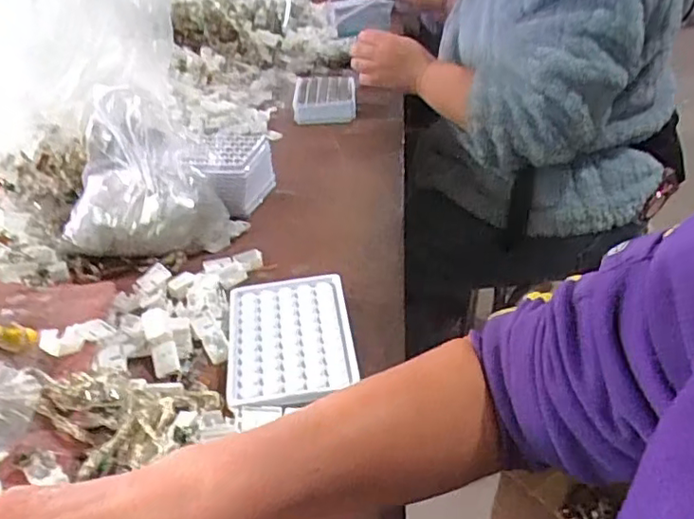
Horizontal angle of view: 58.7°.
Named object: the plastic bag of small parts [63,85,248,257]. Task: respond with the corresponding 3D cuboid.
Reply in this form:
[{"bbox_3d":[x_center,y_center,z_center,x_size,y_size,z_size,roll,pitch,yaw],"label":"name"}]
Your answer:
[{"bbox_3d":[-0.197,-0.082,0.592,0.161,0.125,0.084,-3,33,1],"label":"plastic bag of small parts"}]

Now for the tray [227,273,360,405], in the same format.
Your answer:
[{"bbox_3d":[-0.045,0.060,0.482,0.095,0.017,0.129,-6,33,-4],"label":"tray"}]

